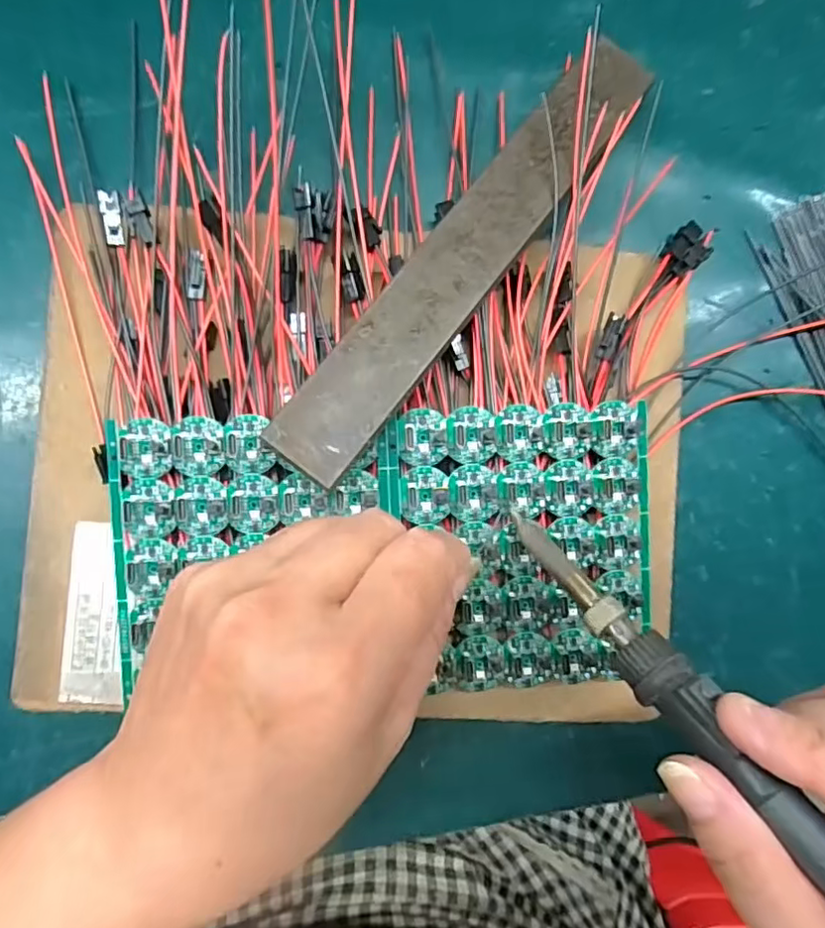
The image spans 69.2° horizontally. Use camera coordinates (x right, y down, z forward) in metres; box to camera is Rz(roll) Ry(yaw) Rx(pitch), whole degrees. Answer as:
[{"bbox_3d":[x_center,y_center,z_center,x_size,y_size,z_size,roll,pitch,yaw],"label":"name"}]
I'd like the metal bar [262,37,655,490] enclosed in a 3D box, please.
[{"bbox_3d":[0.023,-0.081,0.217,0.029,0.006,0.206,37,78,2],"label":"metal bar"}]

